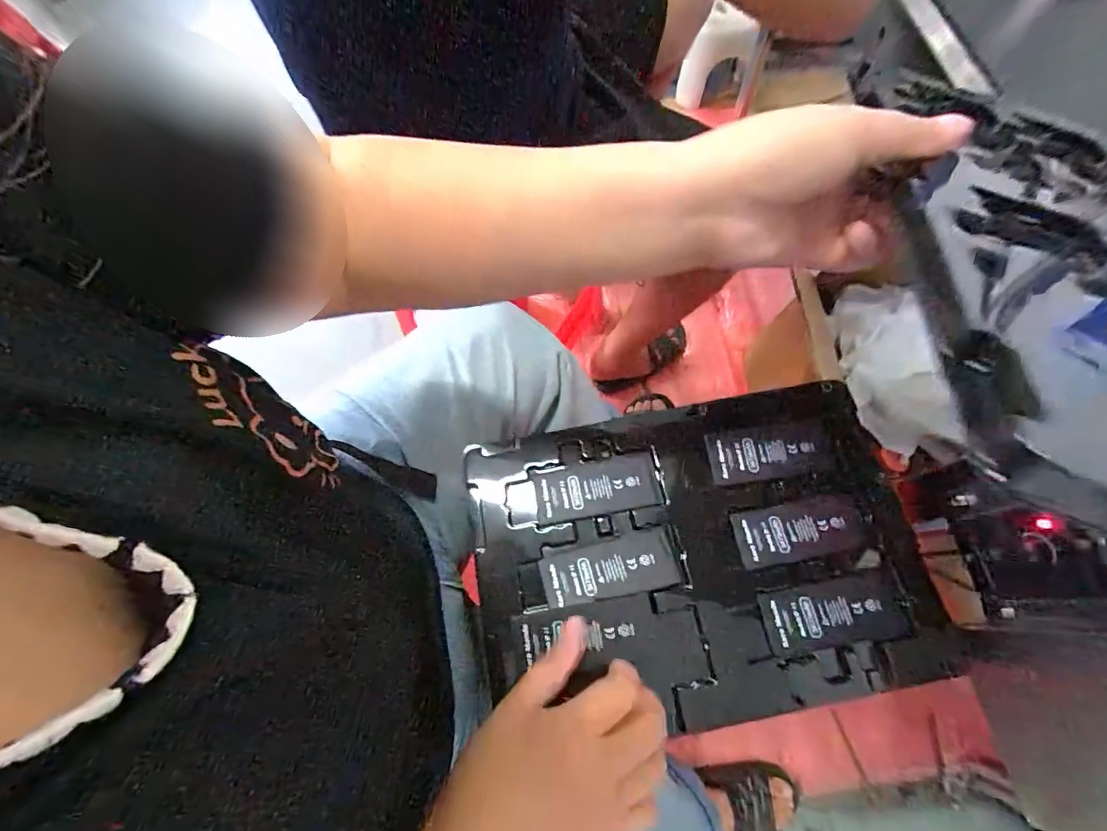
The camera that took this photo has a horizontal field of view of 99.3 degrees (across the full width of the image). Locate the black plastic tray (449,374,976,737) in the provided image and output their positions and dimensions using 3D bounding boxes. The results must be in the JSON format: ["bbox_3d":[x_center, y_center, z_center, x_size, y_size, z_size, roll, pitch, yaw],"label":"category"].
[{"bbox_3d":[0.104,0.102,0.354,0.317,0.016,0.227,-11,70,-1],"label":"black plastic tray"}]

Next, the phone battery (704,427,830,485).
[{"bbox_3d":[0.174,0.032,0.381,0.094,0.004,0.039,-6,80,1],"label":"phone battery"}]

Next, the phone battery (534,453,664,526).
[{"bbox_3d":[0.035,0.060,0.379,0.098,0.004,0.043,-11,74,0],"label":"phone battery"}]

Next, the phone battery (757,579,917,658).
[{"bbox_3d":[0.202,0.145,0.339,0.102,0.008,0.041,-7,69,-1],"label":"phone battery"}]

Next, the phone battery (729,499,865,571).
[{"bbox_3d":[0.189,0.089,0.361,0.098,0.008,0.042,-8,69,-1],"label":"phone battery"}]

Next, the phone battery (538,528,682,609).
[{"bbox_3d":[0.041,0.115,0.353,0.099,0.004,0.041,-11,69,-3],"label":"phone battery"}]

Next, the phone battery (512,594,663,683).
[{"bbox_3d":[0.023,0.155,0.331,0.100,0.007,0.044,-2,61,-4],"label":"phone battery"}]

